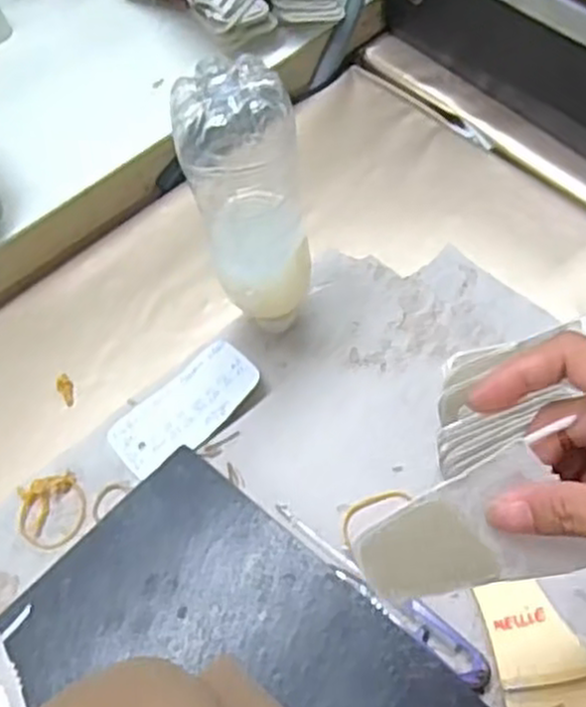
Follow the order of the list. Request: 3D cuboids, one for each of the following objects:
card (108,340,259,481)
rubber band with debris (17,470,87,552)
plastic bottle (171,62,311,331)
[{"bbox_3d":[-0.072,0.036,0.520,0.102,0.005,0.055,-41,58,-12],"label":"card"},{"bbox_3d":[-0.152,0.099,0.492,0.041,0.005,0.046,-15,61,-5],"label":"rubber band with debris"},{"bbox_3d":[-0.024,-0.076,0.467,0.062,0.201,0.052,-15,58,-3],"label":"plastic bottle"}]

